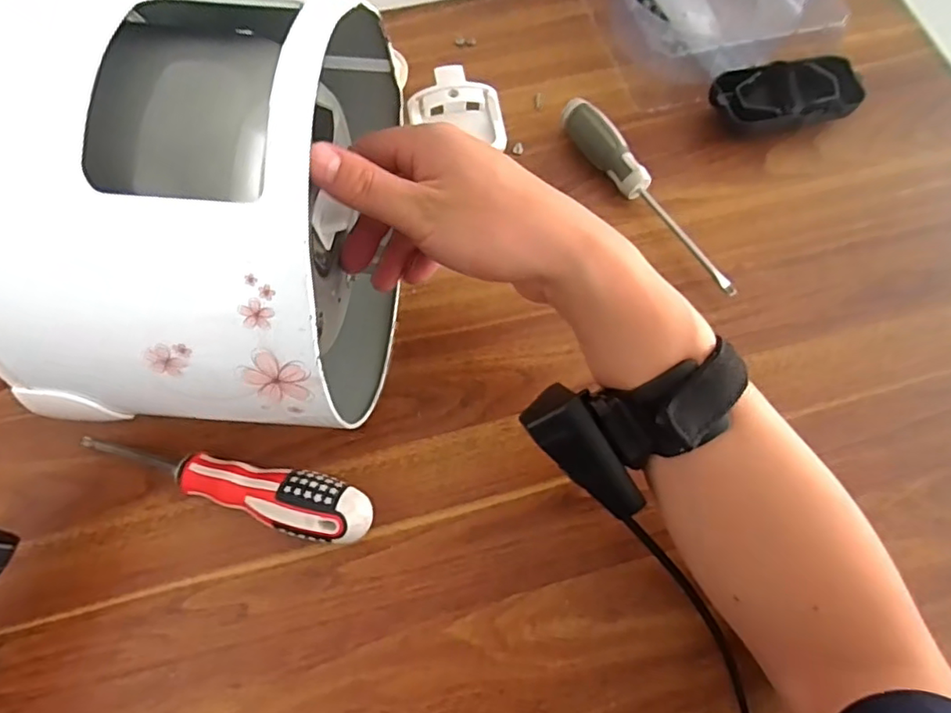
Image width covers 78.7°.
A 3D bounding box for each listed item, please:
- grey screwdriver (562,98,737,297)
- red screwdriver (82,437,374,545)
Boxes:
[{"bbox_3d":[0.122,-0.116,0.420,0.022,0.028,0.182,-32,74,-13],"label":"grey screwdriver"},{"bbox_3d":[-0.147,0.075,0.337,0.178,0.036,0.034,12,70,3],"label":"red screwdriver"}]

